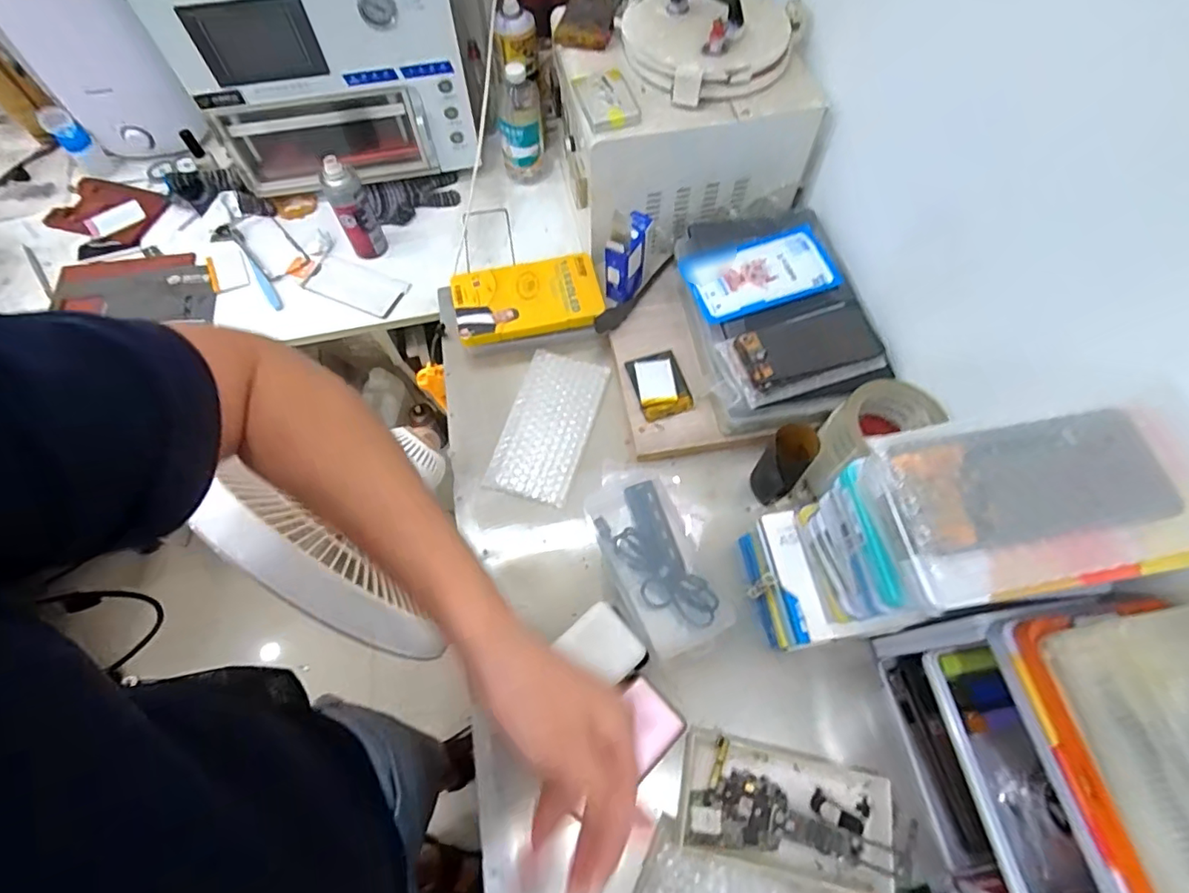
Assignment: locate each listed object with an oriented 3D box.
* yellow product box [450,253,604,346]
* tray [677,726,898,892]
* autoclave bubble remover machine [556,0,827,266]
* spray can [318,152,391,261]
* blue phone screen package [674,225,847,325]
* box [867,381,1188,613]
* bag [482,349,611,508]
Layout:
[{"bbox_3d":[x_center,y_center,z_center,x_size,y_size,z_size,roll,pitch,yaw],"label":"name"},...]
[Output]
[{"bbox_3d":[-0.089,-0.197,0.724,0.188,0.026,0.104,-11,65,-6],"label":"yellow product box"},{"bbox_3d":[0.174,0.331,0.495,0.183,0.031,0.098,11,65,5],"label":"tray"},{"bbox_3d":[0.114,-0.437,0.732,0.304,0.194,0.245,-14,66,-7],"label":"autoclave bubble remover machine"},{"bbox_3d":[-0.350,-0.341,0.800,0.051,0.139,0.049,-22,67,-11],"label":"spray can"},{"bbox_3d":[0.204,-0.214,0.676,0.174,0.019,0.096,-17,66,-8],"label":"blue phone screen package"},{"bbox_3d":[0.288,0.025,0.327,0.216,0.029,0.106,-9,65,-5],"label":"box"},{"bbox_3d":[-0.055,-0.030,0.679,0.103,0.019,0.202,15,65,6],"label":"bag"}]

